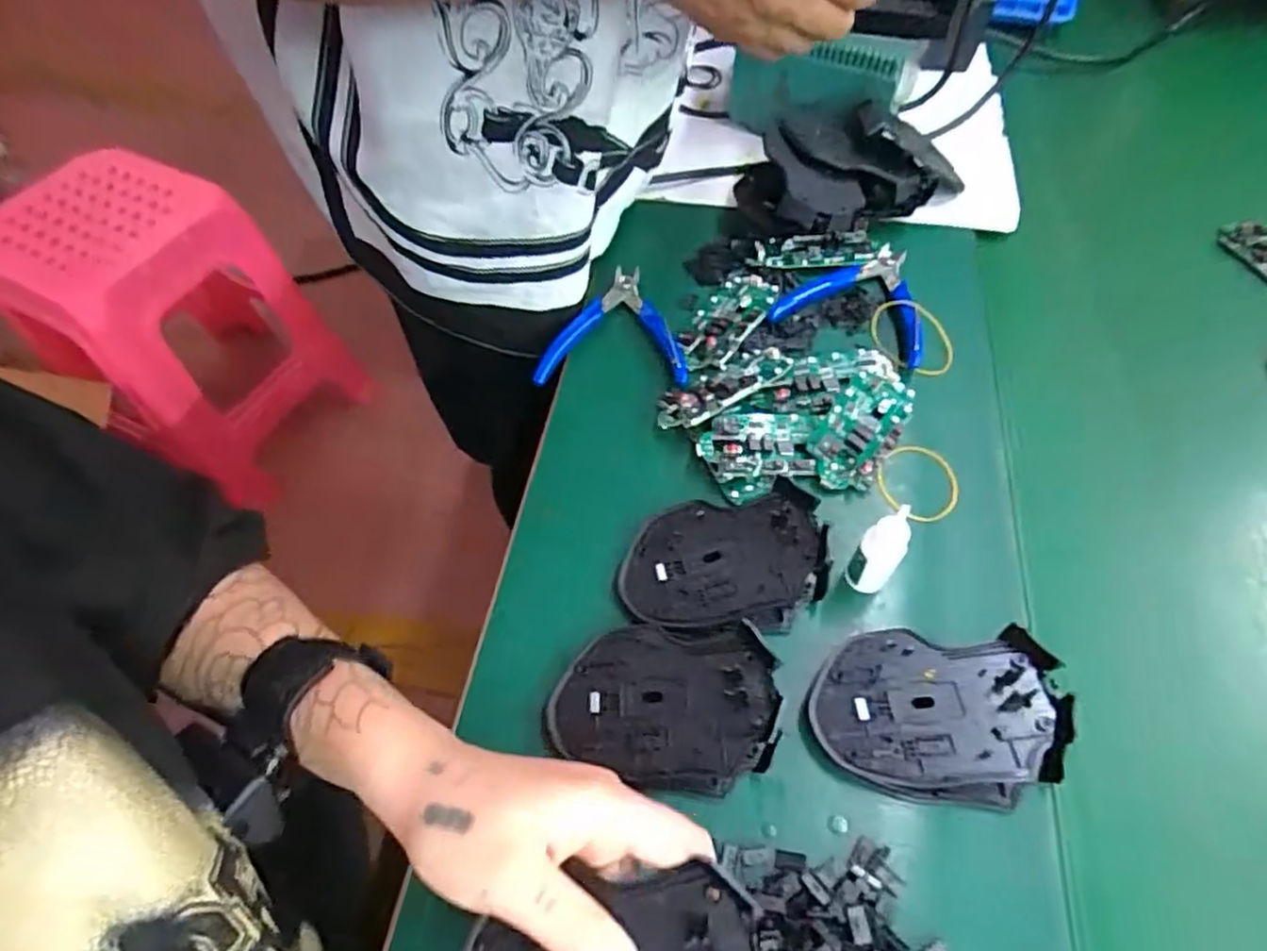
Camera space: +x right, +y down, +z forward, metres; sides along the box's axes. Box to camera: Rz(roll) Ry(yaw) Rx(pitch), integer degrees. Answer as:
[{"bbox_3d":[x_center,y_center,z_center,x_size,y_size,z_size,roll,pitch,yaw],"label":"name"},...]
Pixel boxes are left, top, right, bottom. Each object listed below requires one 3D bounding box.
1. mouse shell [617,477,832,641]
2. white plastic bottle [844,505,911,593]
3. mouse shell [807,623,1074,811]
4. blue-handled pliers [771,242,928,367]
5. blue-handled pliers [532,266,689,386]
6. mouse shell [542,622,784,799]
[{"bbox_3d":[0.050,0.045,0.380,0.111,0.027,0.079,-2,58,-1],"label":"mouse shell"},{"bbox_3d":[0.132,0.041,0.368,0.017,0.067,0.022,-19,59,-11],"label":"white plastic bottle"},{"bbox_3d":[0.150,0.116,0.340,0.118,0.031,0.079,6,58,4],"label":"mouse shell"},{"bbox_3d":[0.171,-0.138,0.508,0.107,0.013,0.108,24,61,14],"label":"blue-handled pliers"},{"bbox_3d":[-0.015,-0.112,0.503,0.105,0.017,0.106,2,58,1],"label":"blue-handled pliers"},{"bbox_3d":[0.014,0.111,0.340,0.109,0.030,0.076,5,58,3],"label":"mouse shell"}]

